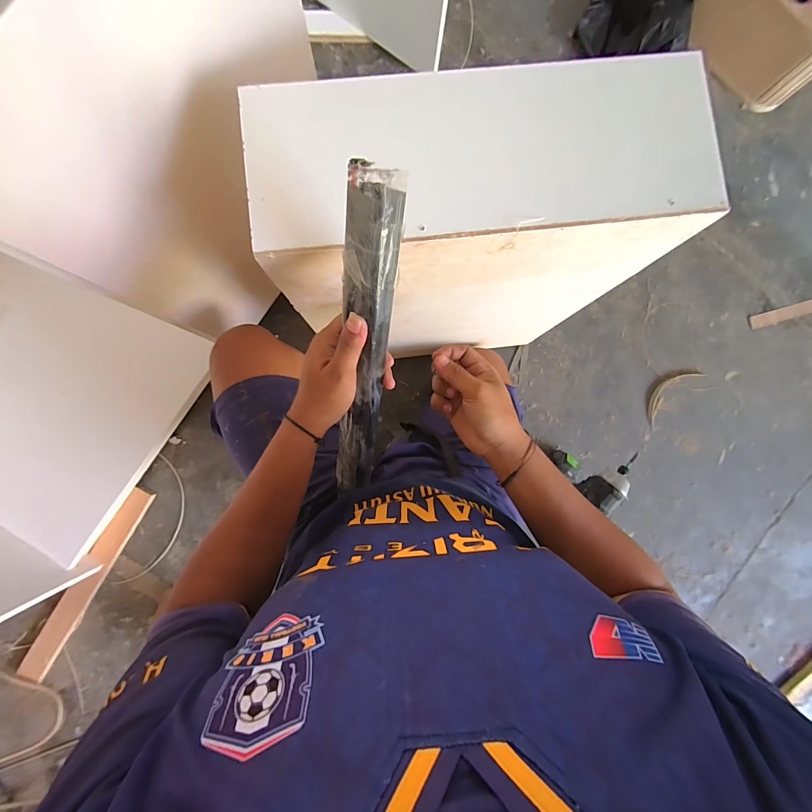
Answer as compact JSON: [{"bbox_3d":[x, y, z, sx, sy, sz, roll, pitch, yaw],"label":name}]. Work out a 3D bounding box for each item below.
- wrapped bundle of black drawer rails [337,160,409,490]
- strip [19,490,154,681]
[{"bbox_3d":[-0.044,-0.029,0.353,0.044,0.019,0.352,7,130,-3],"label":"wrapped bundle of black drawer rails"},{"bbox_3d":[-0.705,0.392,0.781,0.053,0.018,0.458,31,86,-15],"label":"strip"}]

